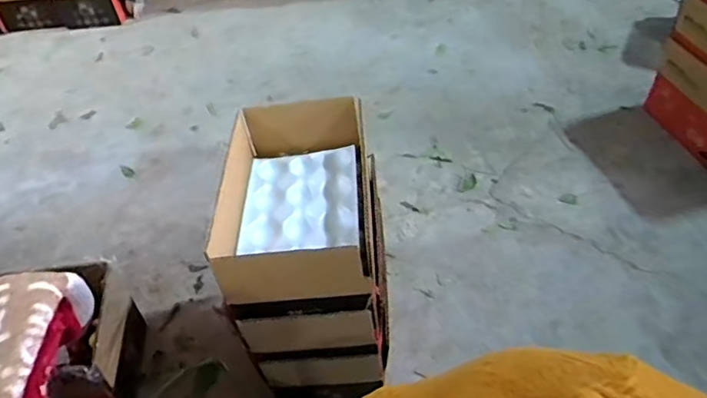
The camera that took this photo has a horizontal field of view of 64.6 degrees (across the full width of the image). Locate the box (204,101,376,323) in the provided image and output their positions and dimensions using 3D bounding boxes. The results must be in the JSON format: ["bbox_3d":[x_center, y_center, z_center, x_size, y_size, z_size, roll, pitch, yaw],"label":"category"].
[{"bbox_3d":[-0.080,-0.006,0.810,0.202,0.097,0.323,-2,47,0],"label":"box"}]

